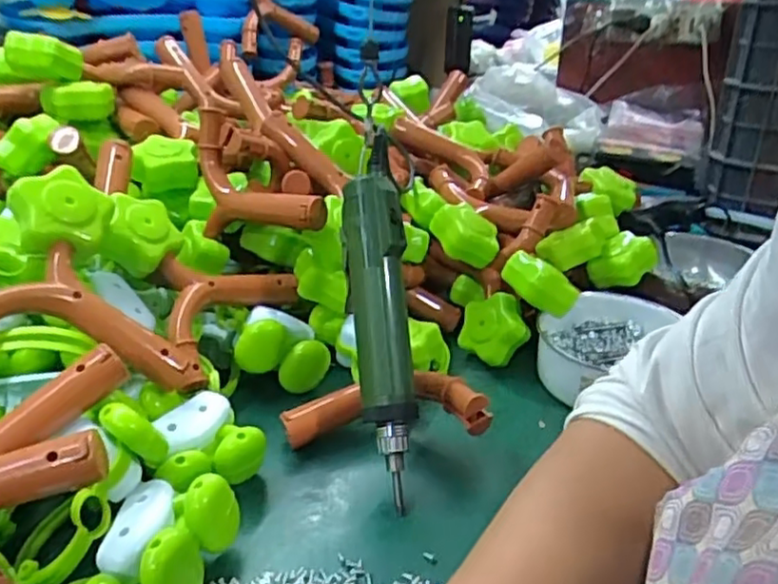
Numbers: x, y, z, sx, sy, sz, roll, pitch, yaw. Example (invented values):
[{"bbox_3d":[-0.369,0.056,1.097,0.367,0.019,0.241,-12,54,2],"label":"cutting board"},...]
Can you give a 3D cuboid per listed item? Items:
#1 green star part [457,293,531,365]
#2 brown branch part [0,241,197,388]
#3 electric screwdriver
[{"bbox_3d":[0.102,0.037,0.651,0.030,0.067,0.063,25,25,-49],"label":"green star part"},{"bbox_3d":[-0.213,0.020,0.461,0.170,0.071,0.090,17,14,-37],"label":"brown branch part"},{"bbox_3d":[-0.008,0.018,0.516,0.040,0.272,0.050,-4,-6,-10],"label":"electric screwdriver"}]

